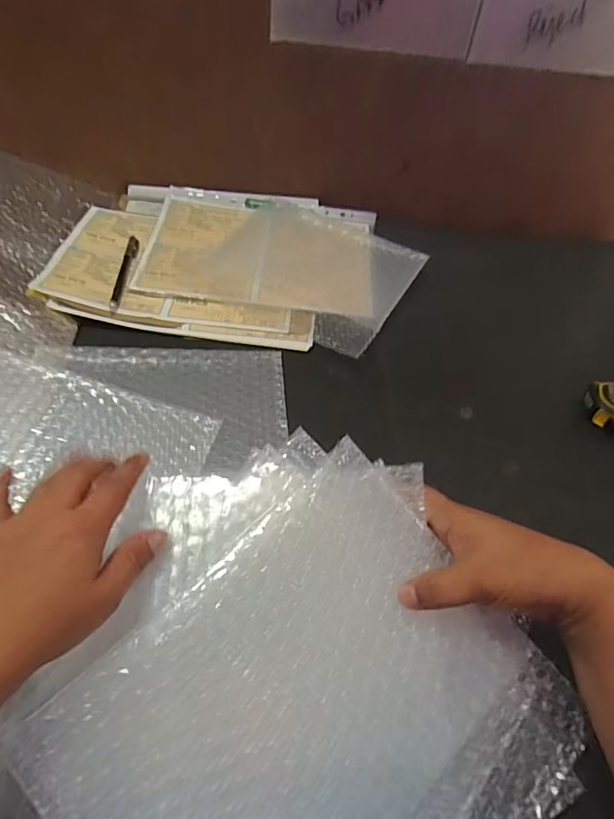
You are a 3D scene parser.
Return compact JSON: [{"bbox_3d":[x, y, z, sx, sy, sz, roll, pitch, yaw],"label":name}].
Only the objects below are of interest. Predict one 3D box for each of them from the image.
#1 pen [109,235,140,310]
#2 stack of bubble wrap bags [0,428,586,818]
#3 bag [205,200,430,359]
[{"bbox_3d":[-0.225,-0.171,0.623,0.016,0.010,0.144,1,48,-5],"label":"pen"},{"bbox_3d":[0.003,0.182,0.288,0.270,0.029,0.251,-39,83,-21],"label":"stack of bubble wrap bags"},{"bbox_3d":[0.005,-0.184,0.655,0.246,0.011,0.227,25,56,15],"label":"bag"}]

